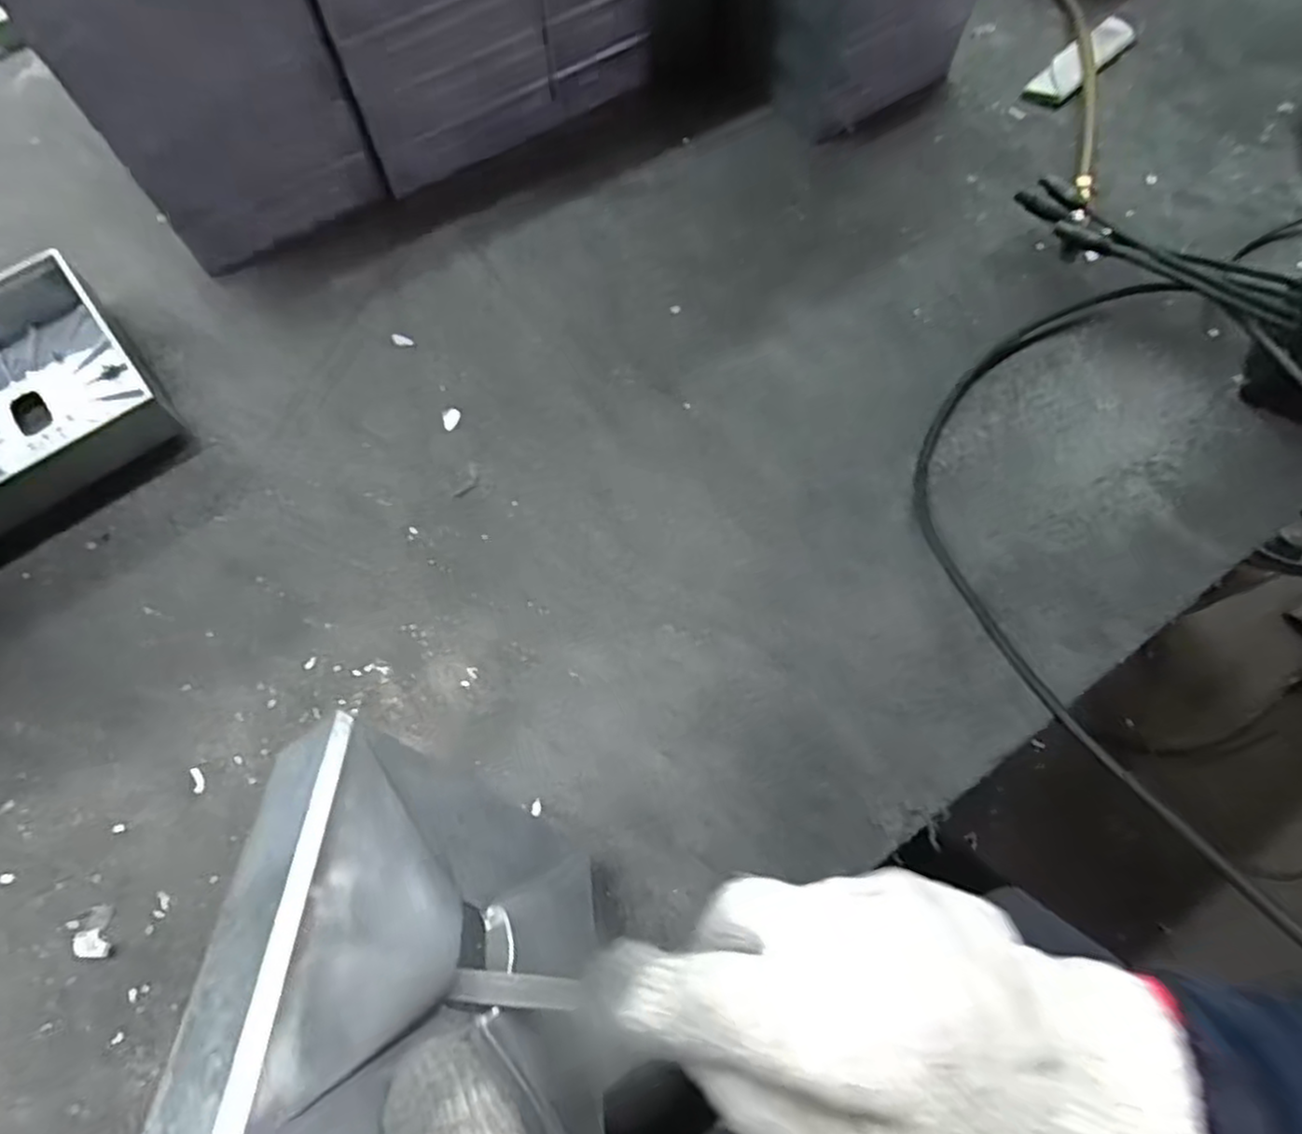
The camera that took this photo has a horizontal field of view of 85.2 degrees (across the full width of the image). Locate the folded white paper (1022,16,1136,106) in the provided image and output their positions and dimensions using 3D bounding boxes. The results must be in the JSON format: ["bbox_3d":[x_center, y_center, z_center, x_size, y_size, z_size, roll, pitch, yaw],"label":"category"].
[{"bbox_3d":[0.337,-0.394,0.547,0.117,0.015,0.032,-43,75,-16],"label":"folded white paper"}]

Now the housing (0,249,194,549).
[{"bbox_3d":[-0.363,-0.095,0.401,0.132,0.042,0.146,-38,74,-15],"label":"housing"}]

